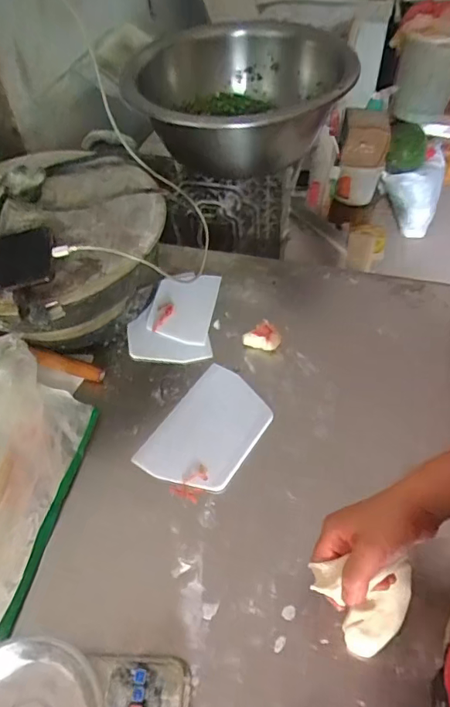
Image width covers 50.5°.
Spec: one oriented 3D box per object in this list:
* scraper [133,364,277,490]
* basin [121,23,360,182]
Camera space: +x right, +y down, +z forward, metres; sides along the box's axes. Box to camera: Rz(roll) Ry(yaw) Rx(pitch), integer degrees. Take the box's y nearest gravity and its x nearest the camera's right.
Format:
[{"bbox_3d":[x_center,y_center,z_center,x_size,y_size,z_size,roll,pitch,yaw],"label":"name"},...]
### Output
[{"bbox_3d":[-0.021,0.106,0.675,0.133,0.006,0.189,25,57,26],"label":"scraper"},{"bbox_3d":[0.027,-0.461,0.874,0.363,0.174,0.400,13,53,13],"label":"basin"}]

